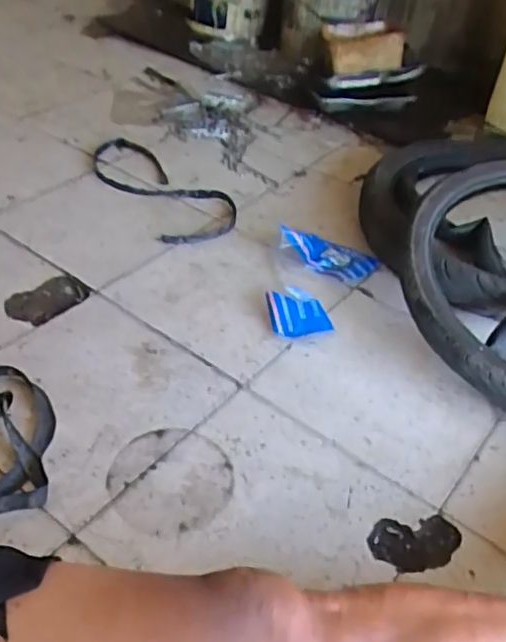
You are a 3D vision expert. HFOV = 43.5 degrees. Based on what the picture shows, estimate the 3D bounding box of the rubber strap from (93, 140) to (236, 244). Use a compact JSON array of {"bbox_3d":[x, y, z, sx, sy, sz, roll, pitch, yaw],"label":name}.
[{"bbox_3d":[-0.181,-0.267,1.246,0.178,0.024,0.400,-24,49,-28],"label":"rubber strap"}]

